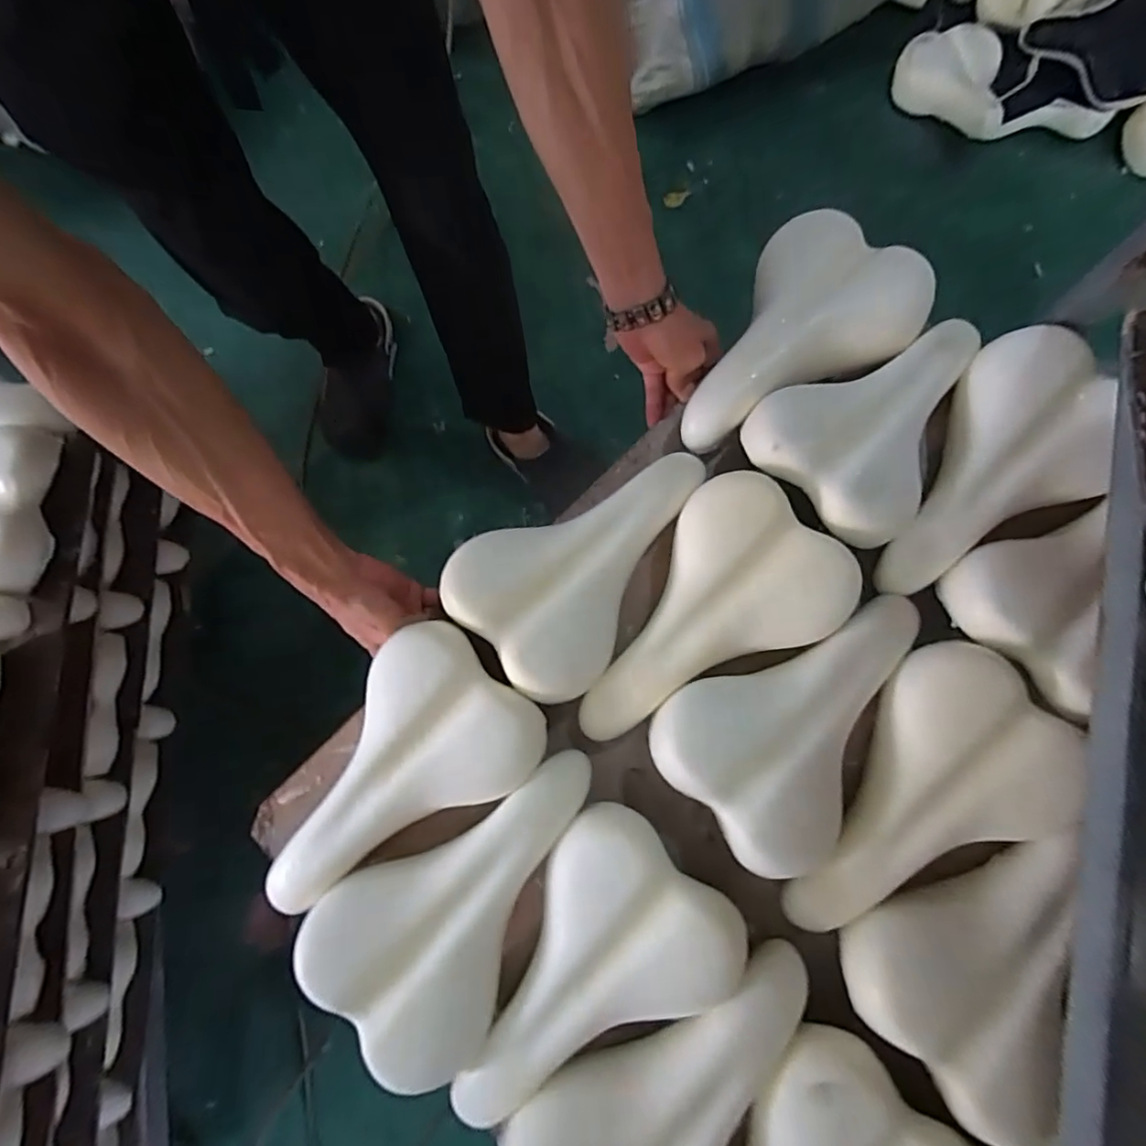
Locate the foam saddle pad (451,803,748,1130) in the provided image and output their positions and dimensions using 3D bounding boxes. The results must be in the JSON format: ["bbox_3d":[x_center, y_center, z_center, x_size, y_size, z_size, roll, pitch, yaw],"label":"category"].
[{"bbox_3d":[-0.001,0.311,0.448,0.149,0.050,0.245,42,83,7],"label":"foam saddle pad"}]

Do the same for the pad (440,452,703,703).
[{"bbox_3d":[0.018,-0.018,0.515,0.241,0.035,0.150,-43,82,-7],"label":"pad"}]

